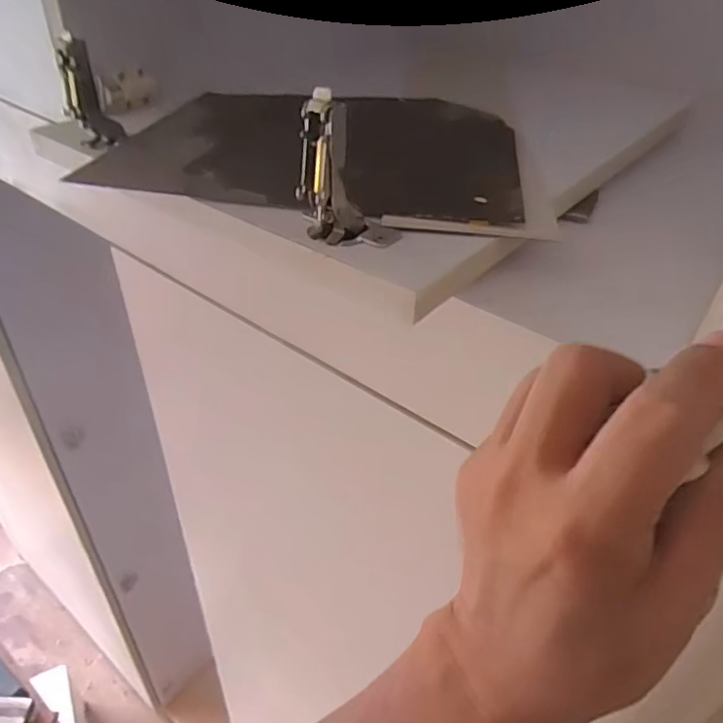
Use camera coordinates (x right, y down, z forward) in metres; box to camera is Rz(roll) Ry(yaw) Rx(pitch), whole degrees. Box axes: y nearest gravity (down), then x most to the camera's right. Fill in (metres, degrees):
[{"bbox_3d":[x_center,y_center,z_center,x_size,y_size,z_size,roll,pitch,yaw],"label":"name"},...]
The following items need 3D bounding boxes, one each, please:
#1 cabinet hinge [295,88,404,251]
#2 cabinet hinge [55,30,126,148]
[{"bbox_3d":[-0.006,-0.098,0.302,0.051,0.075,0.026,0,39,-4],"label":"cabinet hinge"},{"bbox_3d":[-0.193,-0.189,0.413,0.030,0.070,0.024,3,39,1],"label":"cabinet hinge"}]

